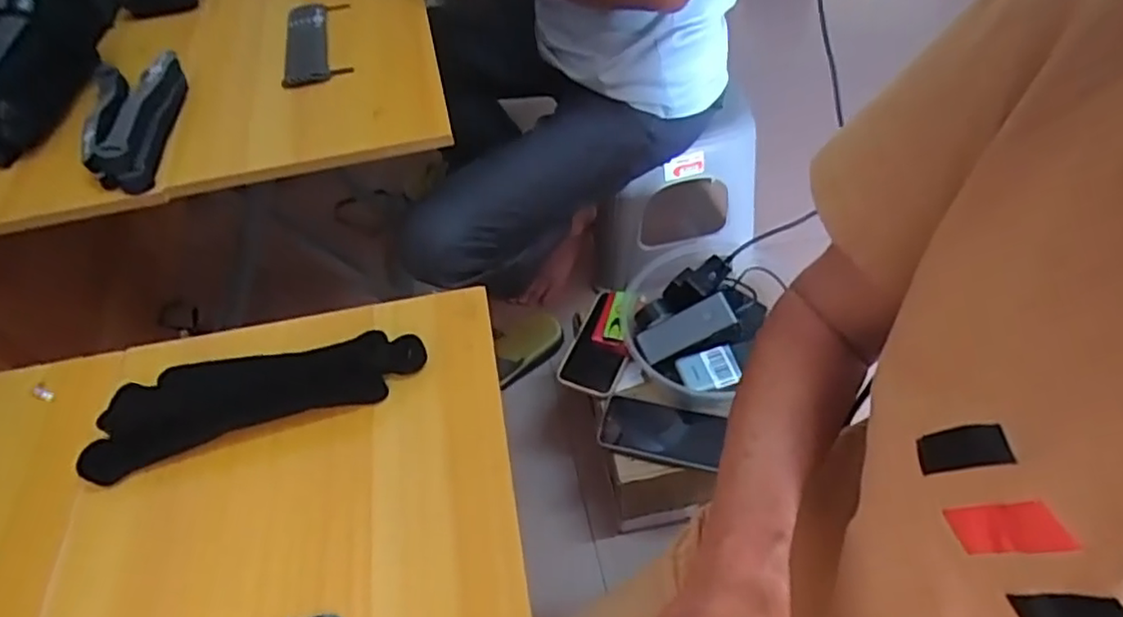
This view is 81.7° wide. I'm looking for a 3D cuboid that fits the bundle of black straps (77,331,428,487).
[{"bbox_3d":[-0.225,0.057,0.485,0.235,0.030,0.074,-18,53,-10],"label":"bundle of black straps"}]

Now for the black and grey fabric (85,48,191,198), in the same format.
[{"bbox_3d":[-0.455,-0.197,0.697,0.091,0.041,0.186,-18,53,-10],"label":"black and grey fabric"}]

